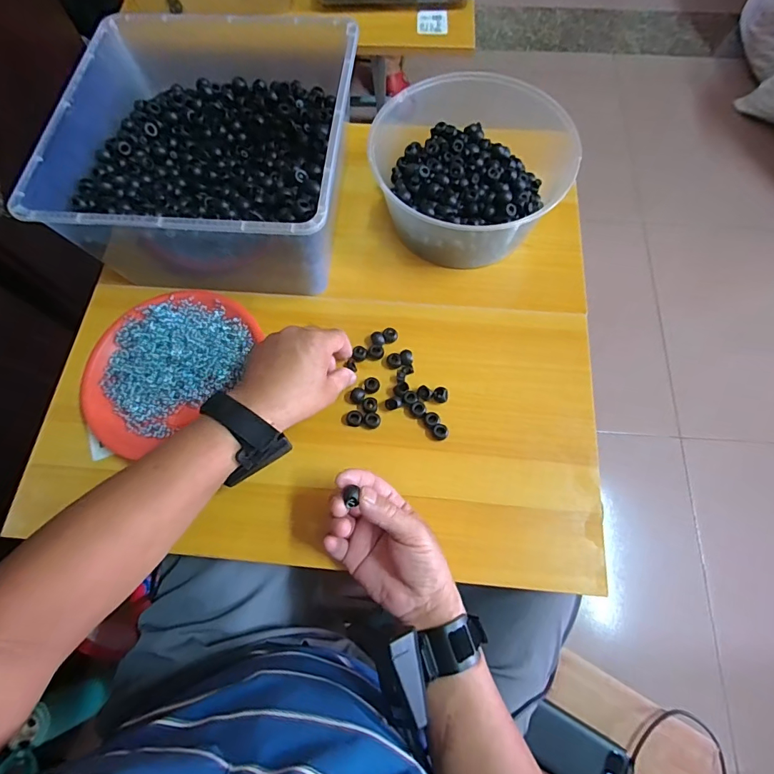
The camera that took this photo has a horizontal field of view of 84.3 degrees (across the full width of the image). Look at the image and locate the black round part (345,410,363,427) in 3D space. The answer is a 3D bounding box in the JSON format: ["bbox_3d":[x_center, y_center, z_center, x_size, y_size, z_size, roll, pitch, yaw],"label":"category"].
[{"bbox_3d":[-0.036,0.034,0.465,0.018,0.007,0.017,0,69,1],"label":"black round part"}]

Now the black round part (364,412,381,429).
[{"bbox_3d":[-0.016,0.036,0.464,0.016,0.007,0.016,0,69,1],"label":"black round part"}]

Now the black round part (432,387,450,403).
[{"bbox_3d":[0.059,0.009,0.470,0.017,0.008,0.016,0,69,1],"label":"black round part"}]

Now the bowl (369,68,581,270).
[{"bbox_3d":[0.094,-0.257,0.518,0.216,0.106,0.210,0,69,1],"label":"bowl"}]

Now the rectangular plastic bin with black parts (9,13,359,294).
[{"bbox_3d":[-0.193,-0.266,0.509,0.301,0.139,0.297,4,70,3],"label":"rectangular plastic bin with black parts"}]

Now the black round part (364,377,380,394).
[{"bbox_3d":[-0.017,-0.001,0.482,0.017,0.009,0.019,8,70,4],"label":"black round part"}]

